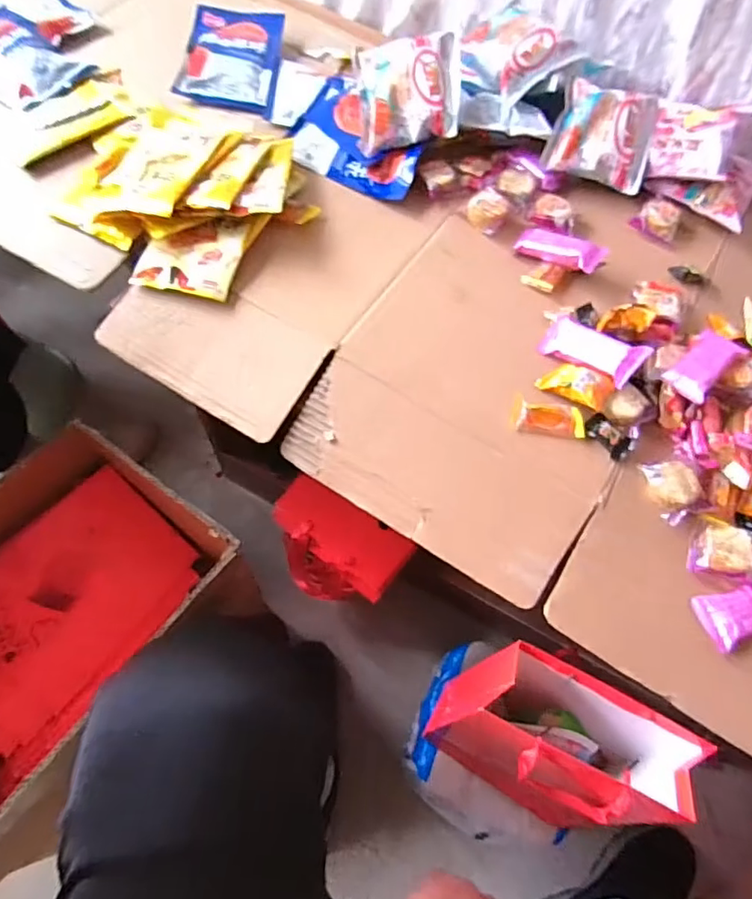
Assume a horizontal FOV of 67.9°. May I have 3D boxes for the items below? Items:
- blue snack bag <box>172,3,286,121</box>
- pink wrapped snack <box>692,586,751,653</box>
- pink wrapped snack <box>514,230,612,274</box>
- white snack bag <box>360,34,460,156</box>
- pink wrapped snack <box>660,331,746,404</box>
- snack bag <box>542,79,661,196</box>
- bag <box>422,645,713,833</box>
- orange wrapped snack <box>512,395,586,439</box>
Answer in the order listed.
[{"bbox_3d":[-0.184,-0.505,0.715,0.119,0.016,0.185,4,65,-1],"label":"blue snack bag"},{"bbox_3d":[0.322,0.134,0.473,0.096,0.023,0.044,-15,67,-10],"label":"pink wrapped snack"},{"bbox_3d":[0.199,-0.215,0.604,0.091,0.016,0.038,28,66,27],"label":"pink wrapped snack"},{"bbox_3d":[0.037,-0.403,0.635,0.113,0.038,0.113,-5,92,9],"label":"white snack bag"},{"bbox_3d":[0.313,-0.081,0.532,0.084,0.019,0.040,-41,73,-19],"label":"pink wrapped snack"},{"bbox_3d":[0.266,-0.367,0.651,0.114,0.034,0.113,13,84,2],"label":"snack bag"},{"bbox_3d":[0.182,0.307,0.588,0.201,0.239,0.128,30,64,10],"label":"bag"},{"bbox_3d":[0.161,-0.029,0.522,0.068,0.013,0.031,8,65,1],"label":"orange wrapped snack"}]

